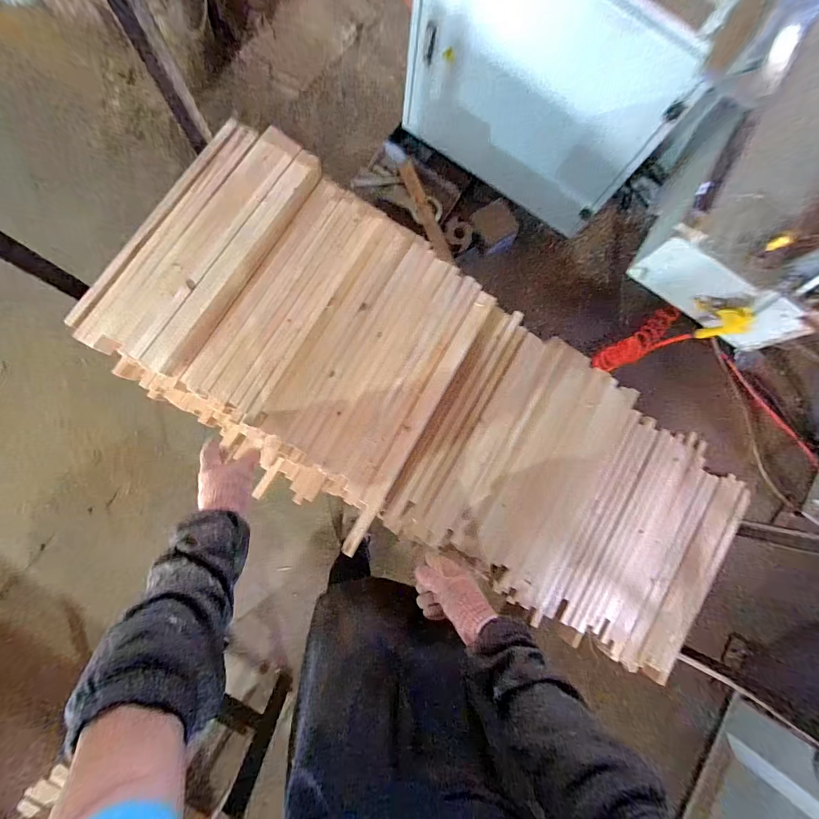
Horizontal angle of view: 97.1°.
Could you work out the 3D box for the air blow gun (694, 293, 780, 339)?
[{"bbox_3d":[0.695,-0.215,0.793,0.026,0.161,0.112,-42,88,-11],"label":"air blow gun"}]

